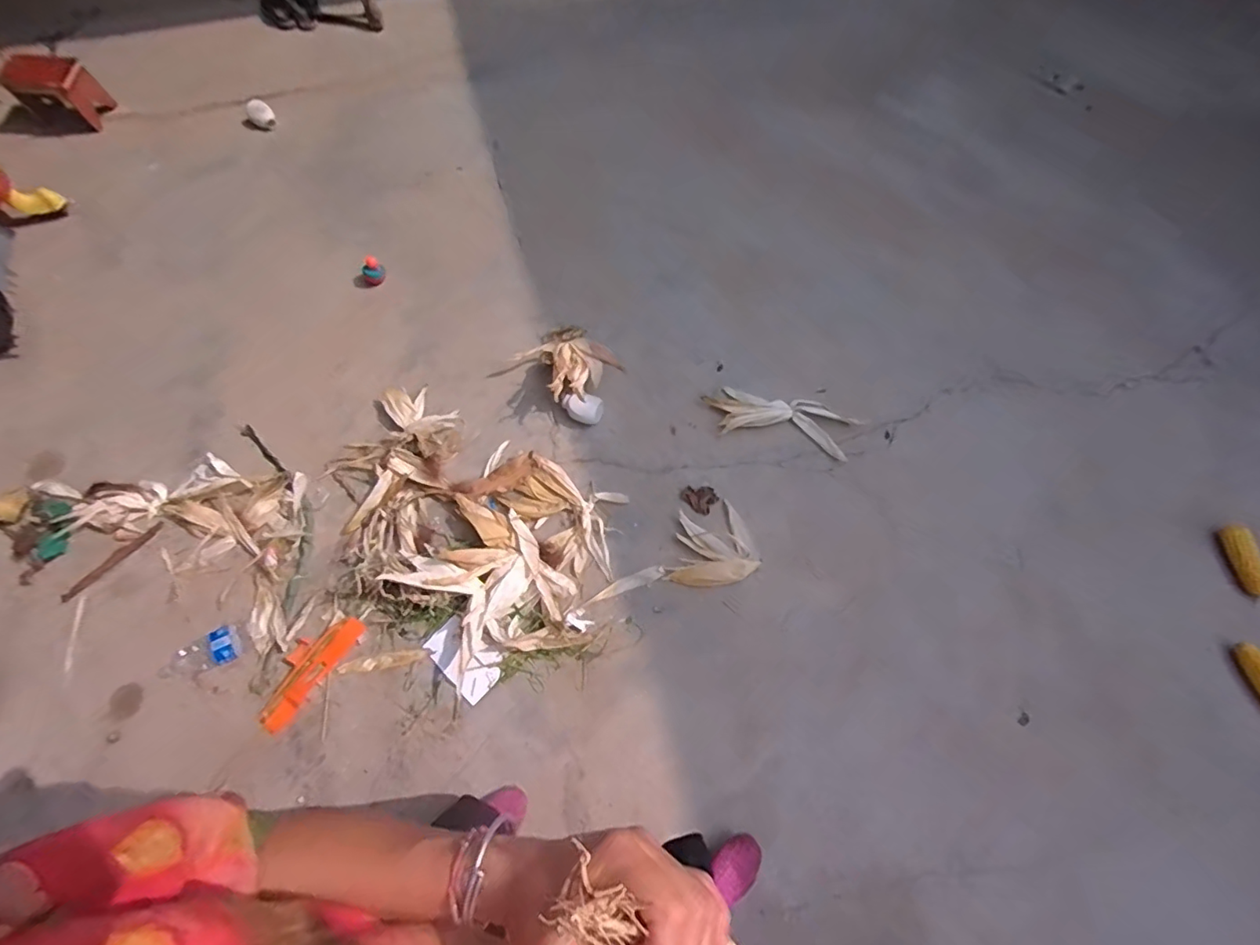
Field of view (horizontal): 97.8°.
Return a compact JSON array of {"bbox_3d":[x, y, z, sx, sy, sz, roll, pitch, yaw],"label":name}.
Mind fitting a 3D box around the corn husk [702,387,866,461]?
[{"bbox_3d":[0.417,-0.147,1.518,0.435,0.055,0.167,9,64,2],"label":"corn husk"}]

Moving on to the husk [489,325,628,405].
[{"bbox_3d":[-0.182,-0.316,1.535,0.271,0.117,0.263,38,70,14],"label":"husk"}]

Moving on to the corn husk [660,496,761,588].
[{"bbox_3d":[0.197,0.177,1.355,0.226,0.040,0.192,-9,65,-6],"label":"corn husk"}]

